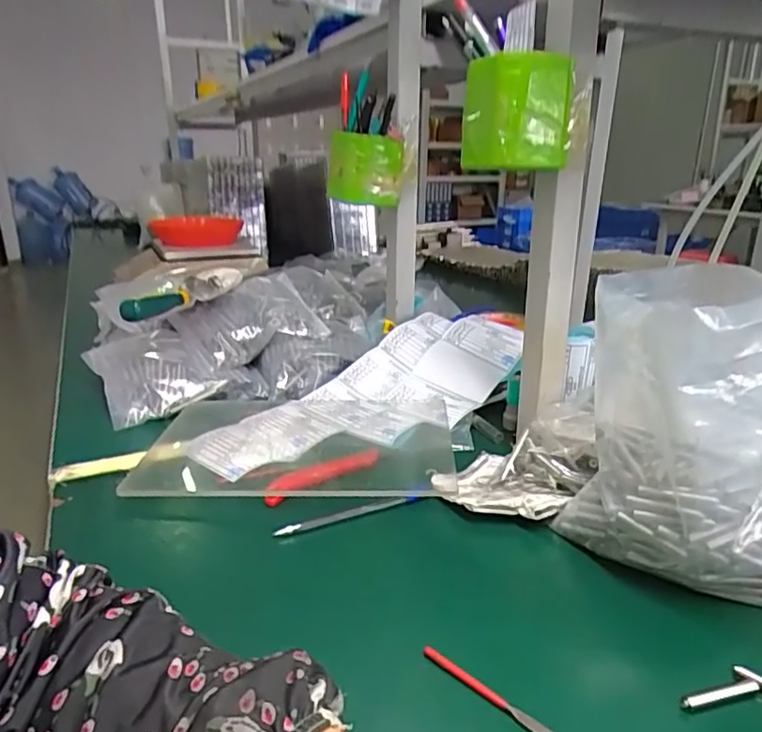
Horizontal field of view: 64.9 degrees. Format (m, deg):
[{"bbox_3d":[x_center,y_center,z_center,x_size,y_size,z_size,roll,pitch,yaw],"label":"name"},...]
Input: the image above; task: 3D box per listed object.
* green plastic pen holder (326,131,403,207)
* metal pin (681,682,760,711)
[{"bbox_3d":[-0.024,-0.240,0.733,0.083,0.077,0.081,-6,20,-22],"label":"green plastic pen holder"},{"bbox_3d":[0.194,0.187,0.340,0.049,0.007,0.007,-6,22,-14],"label":"metal pin"}]

